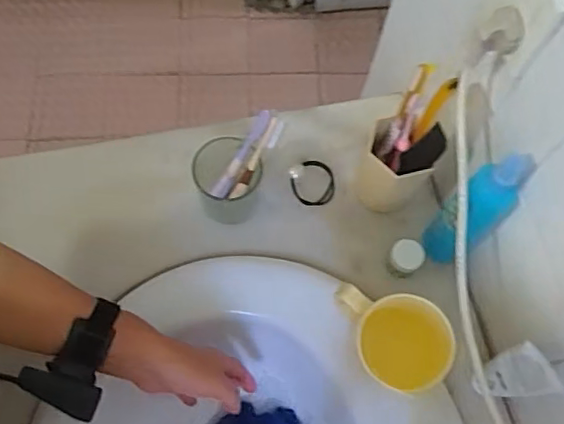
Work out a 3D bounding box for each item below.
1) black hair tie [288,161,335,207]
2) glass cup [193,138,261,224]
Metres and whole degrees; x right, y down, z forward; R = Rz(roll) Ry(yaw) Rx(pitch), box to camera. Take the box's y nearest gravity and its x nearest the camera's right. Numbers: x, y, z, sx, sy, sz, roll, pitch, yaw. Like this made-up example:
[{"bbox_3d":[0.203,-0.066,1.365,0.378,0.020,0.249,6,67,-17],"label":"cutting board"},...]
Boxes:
[{"bbox_3d":[0.037,-0.036,0.693,0.054,0.012,0.059,1,68,-1],"label":"black hair tie"},{"bbox_3d":[-0.059,-0.034,0.648,0.065,0.090,0.068,1,68,-1],"label":"glass cup"}]

